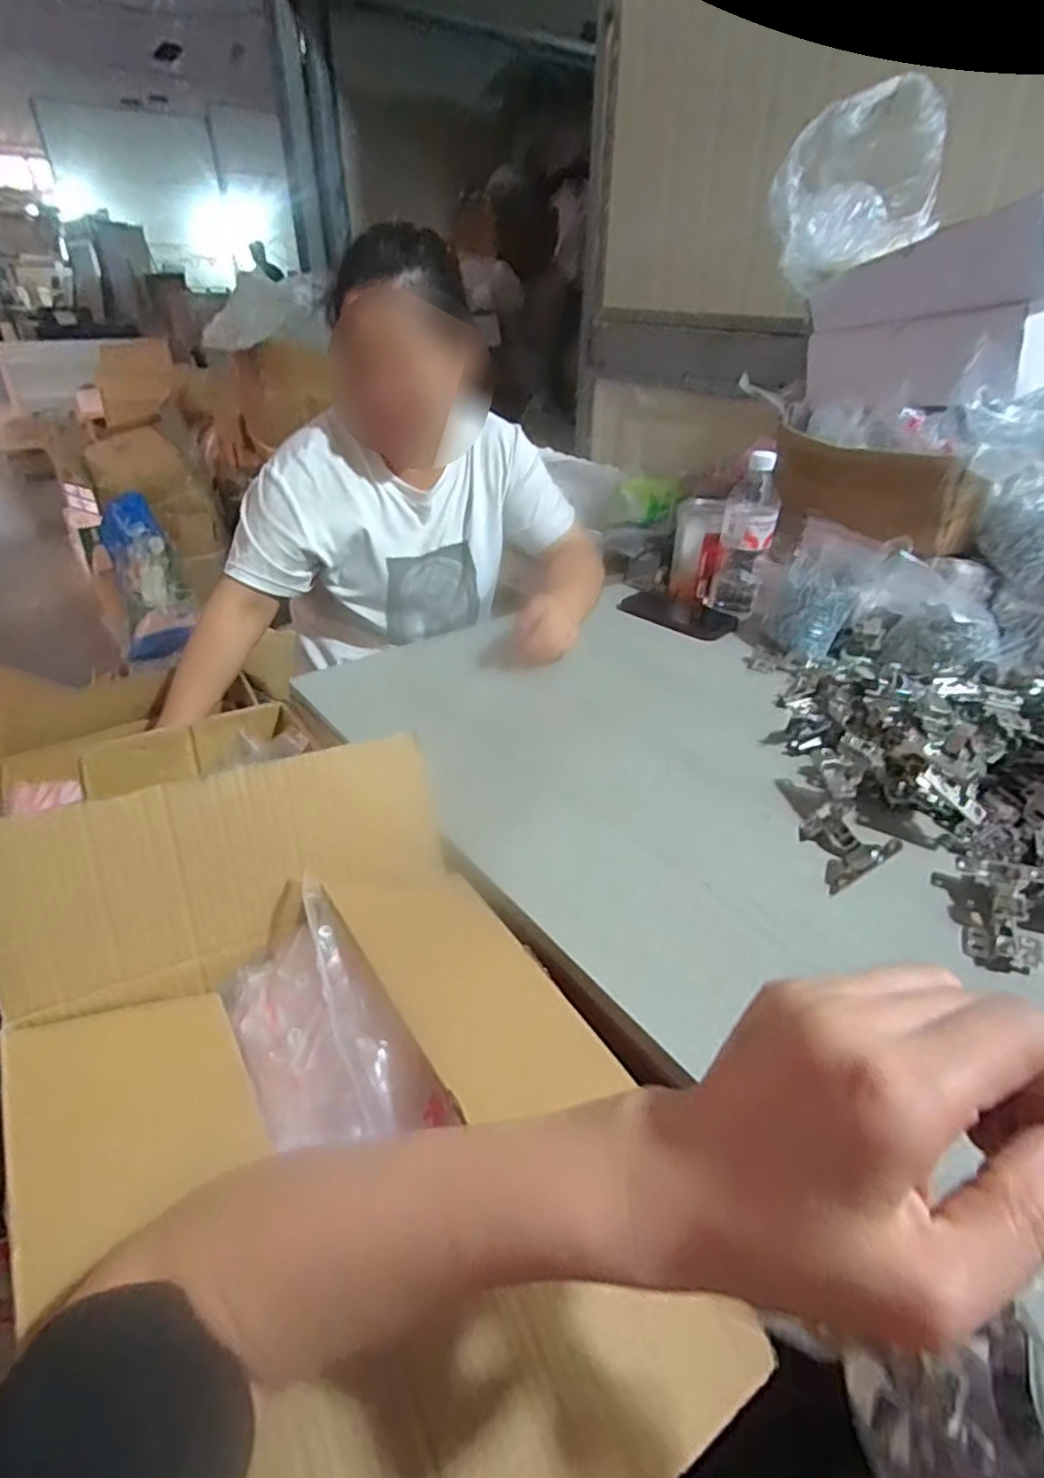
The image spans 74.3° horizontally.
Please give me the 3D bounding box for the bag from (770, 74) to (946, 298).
[{"bbox_3d":[0.431,-0.708,0.890,0.190,0.197,0.102,17,36,22],"label":"bag"}]

